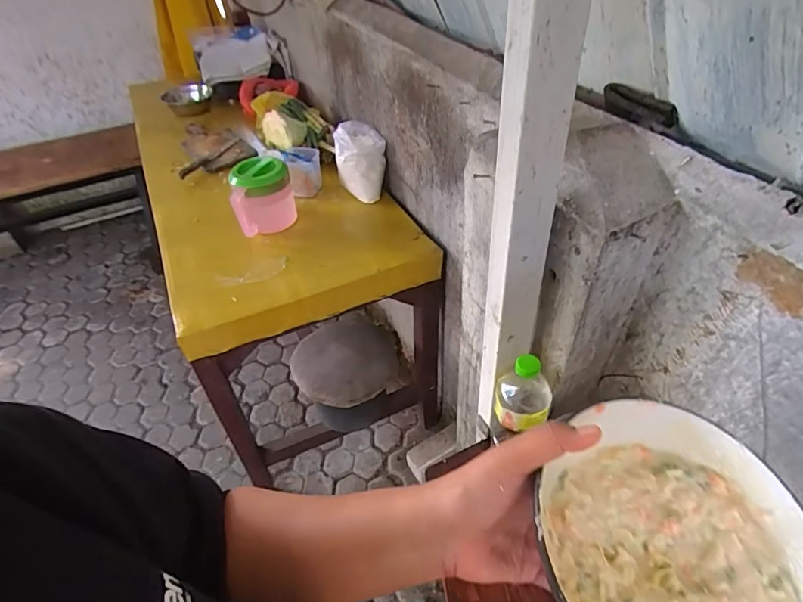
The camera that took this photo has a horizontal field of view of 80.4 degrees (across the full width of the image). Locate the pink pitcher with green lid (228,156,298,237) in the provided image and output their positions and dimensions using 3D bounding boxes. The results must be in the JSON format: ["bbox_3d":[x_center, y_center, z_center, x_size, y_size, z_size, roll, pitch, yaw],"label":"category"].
[{"bbox_3d":[-0.336,-0.246,1.152,0.140,0.159,0.112,-20,46,-16],"label":"pink pitcher with green lid"}]

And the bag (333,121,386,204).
[{"bbox_3d":[-0.111,-0.379,1.310,0.128,0.202,0.116,-9,44,-5],"label":"bag"}]

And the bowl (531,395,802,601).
[{"bbox_3d":[0.166,0.145,0.283,0.159,0.054,0.168,-2,44,2],"label":"bowl"}]

